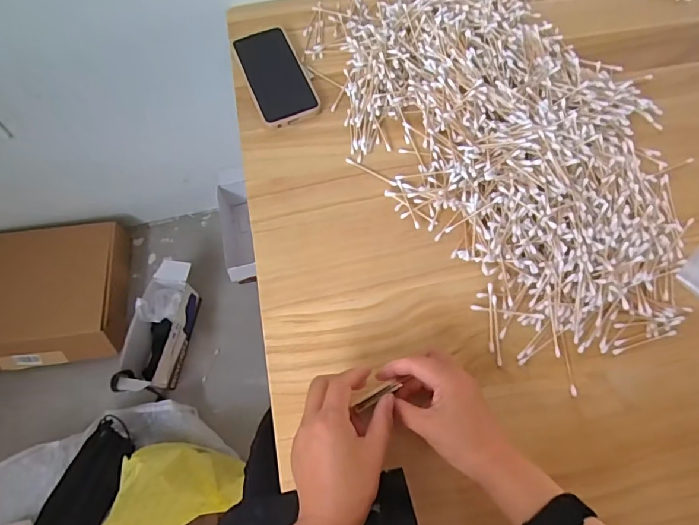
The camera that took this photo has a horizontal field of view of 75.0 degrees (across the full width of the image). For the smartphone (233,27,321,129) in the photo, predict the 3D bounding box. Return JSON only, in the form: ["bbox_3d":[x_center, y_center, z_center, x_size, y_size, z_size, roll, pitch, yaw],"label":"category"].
[{"bbox_3d":[-0.101,-0.258,0.615,0.080,0.010,0.182,-20,66,-8],"label":"smartphone"}]

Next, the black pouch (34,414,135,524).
[{"bbox_3d":[-0.496,0.436,0.838,0.128,0.053,0.287,23,68,11],"label":"black pouch"}]

